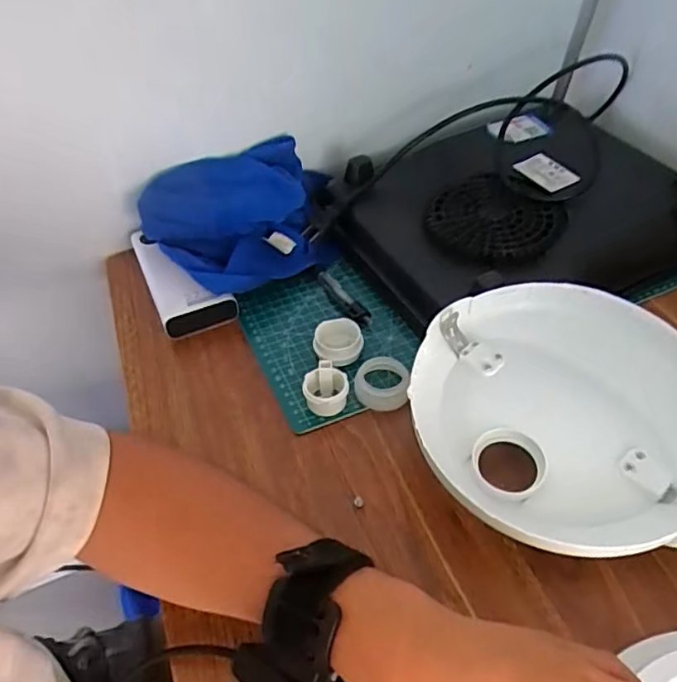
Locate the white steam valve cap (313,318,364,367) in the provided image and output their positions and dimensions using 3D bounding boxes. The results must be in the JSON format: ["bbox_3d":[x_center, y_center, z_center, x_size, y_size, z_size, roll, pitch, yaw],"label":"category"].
[{"bbox_3d":[-0.001,0.002,0.489,0.038,0.024,0.041,0,47,0],"label":"white steam valve cap"}]

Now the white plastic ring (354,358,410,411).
[{"bbox_3d":[0.035,0.034,0.468,0.042,0.018,0.045,0,47,0],"label":"white plastic ring"}]

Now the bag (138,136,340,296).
[{"bbox_3d":[-0.087,-0.124,0.575,0.191,0.072,0.145,-26,52,-22],"label":"bag"}]

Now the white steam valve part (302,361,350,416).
[{"bbox_3d":[-0.010,0.040,0.455,0.032,0.031,0.031,0,47,0],"label":"white steam valve part"}]

